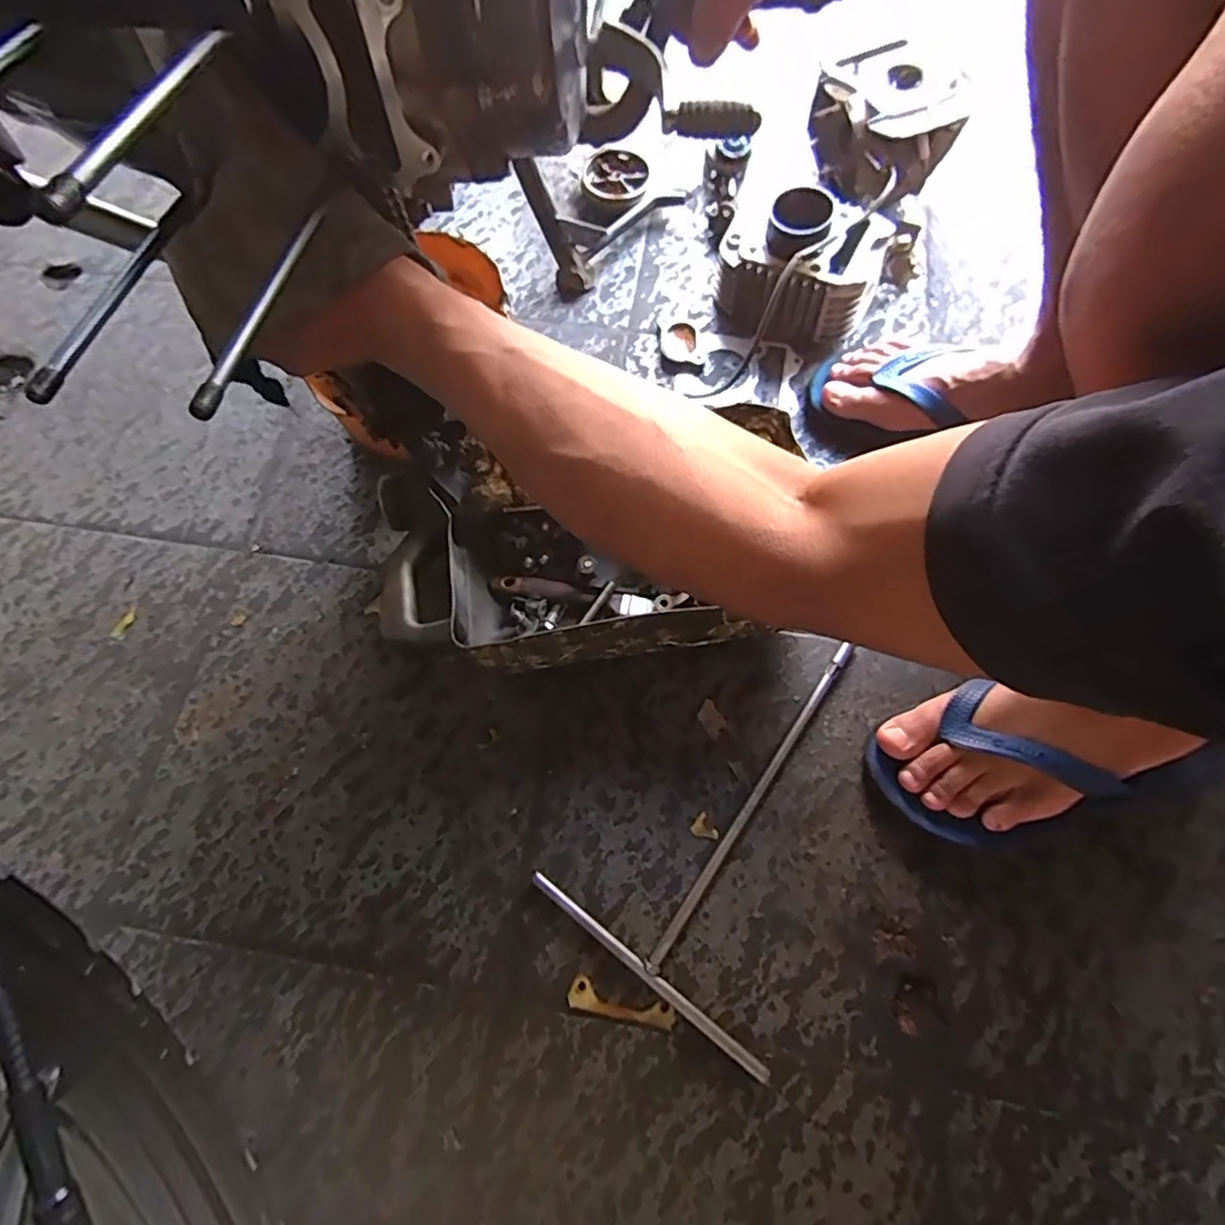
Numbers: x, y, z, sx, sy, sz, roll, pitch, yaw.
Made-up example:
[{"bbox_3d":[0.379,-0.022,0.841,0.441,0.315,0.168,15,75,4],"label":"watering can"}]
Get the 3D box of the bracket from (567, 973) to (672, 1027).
[{"bbox_3d":[0.006,0.267,0.414,0.073,0.004,0.020,12,70,6],"label":"bracket"}]

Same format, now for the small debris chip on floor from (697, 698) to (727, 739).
[{"bbox_3d":[0.078,0.083,0.482,0.017,0.004,0.029,-29,72,-9],"label":"small debris chip on floor"}]

